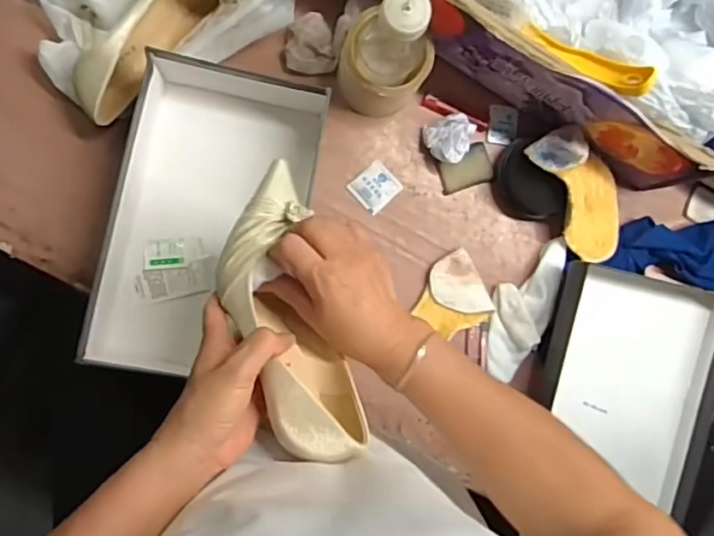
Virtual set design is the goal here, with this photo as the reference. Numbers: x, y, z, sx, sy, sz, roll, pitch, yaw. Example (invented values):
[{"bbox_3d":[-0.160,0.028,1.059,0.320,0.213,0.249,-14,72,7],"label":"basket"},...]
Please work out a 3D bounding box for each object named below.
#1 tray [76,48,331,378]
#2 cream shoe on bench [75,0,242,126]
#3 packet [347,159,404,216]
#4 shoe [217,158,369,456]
[{"bbox_3d":[-0.151,-0.045,0.598,0.195,0.072,0.310,11,87,-7],"label":"tray"},{"bbox_3d":[-0.182,-0.247,0.589,0.239,0.080,0.068,-42,94,6],"label":"cream shoe on bench"},{"bbox_3d":[0.021,-0.090,0.657,0.048,0.007,0.044,-44,94,-7],"label":"packet"},{"bbox_3d":[-0.059,0.032,0.458,0.077,0.069,0.233,-15,75,-8],"label":"shoe"}]

